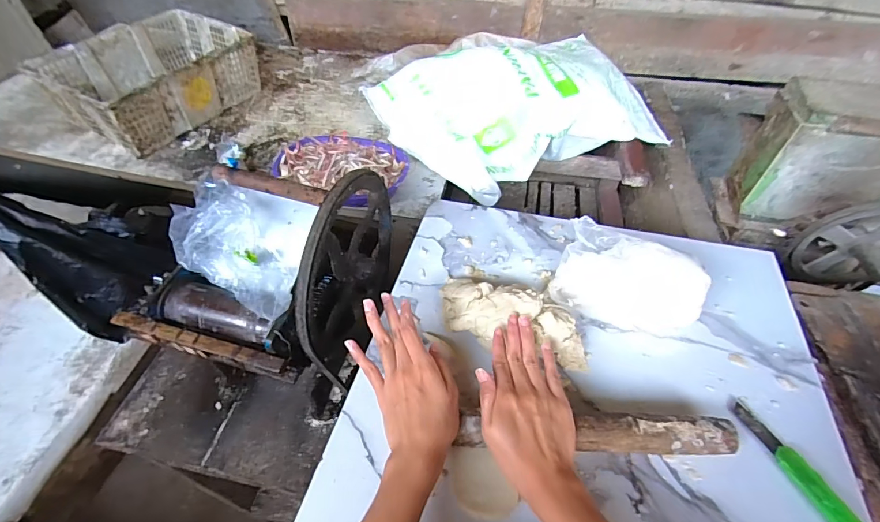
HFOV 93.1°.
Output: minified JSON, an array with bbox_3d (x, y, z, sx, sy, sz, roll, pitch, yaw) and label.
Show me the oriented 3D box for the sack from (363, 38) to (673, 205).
[{"bbox_3d":[0.209,-0.398,1.055,0.680,0.198,0.418,-21,53,-16],"label":"sack"}]

